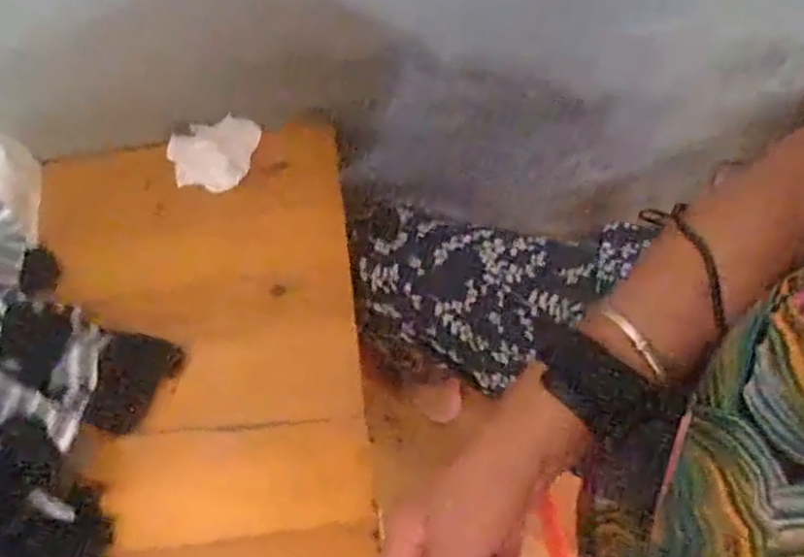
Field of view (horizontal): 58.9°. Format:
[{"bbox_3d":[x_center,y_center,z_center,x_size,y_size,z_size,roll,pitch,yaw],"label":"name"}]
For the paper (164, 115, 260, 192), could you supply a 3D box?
[{"bbox_3d":[-0.159,-0.107,0.615,0.078,0.027,0.052,-18,71,-4],"label":"paper"}]

